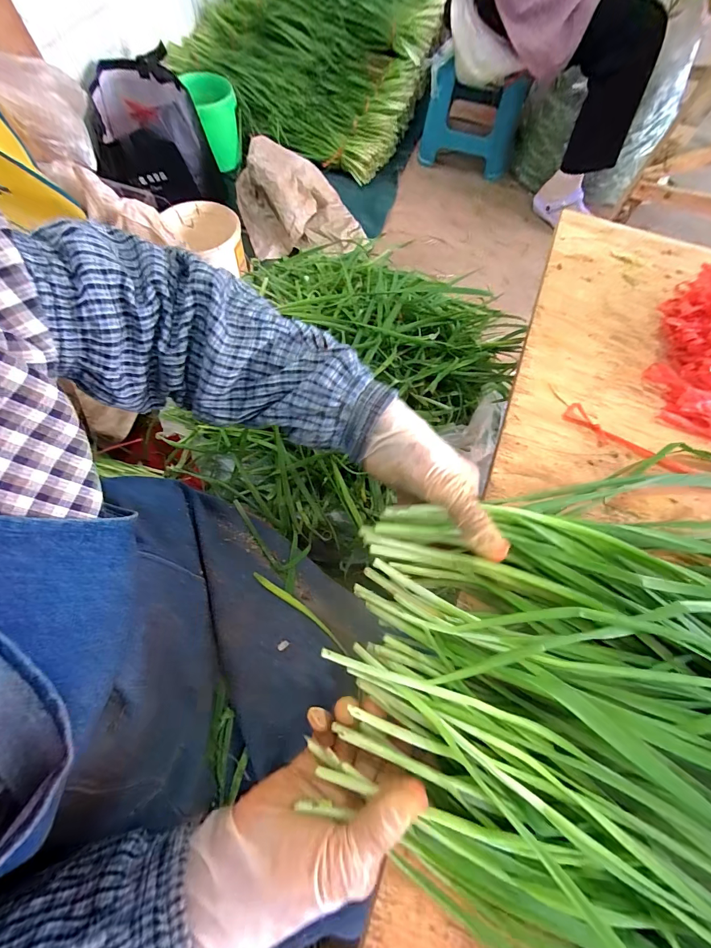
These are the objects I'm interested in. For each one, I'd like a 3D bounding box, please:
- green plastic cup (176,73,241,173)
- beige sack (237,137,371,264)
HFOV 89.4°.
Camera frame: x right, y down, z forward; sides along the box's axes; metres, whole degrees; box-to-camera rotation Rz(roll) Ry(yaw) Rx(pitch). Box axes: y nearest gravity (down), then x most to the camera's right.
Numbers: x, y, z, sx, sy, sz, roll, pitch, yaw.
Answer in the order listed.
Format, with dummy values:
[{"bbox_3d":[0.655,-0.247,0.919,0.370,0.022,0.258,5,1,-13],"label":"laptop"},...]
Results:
[{"bbox_3d":[-0.397,-1.032,1.059,0.128,0.181,0.124,1,69,-2],"label":"green plastic cup"},{"bbox_3d":[-0.168,-0.775,1.033,0.336,0.223,0.159,-8,70,-6],"label":"beige sack"}]

